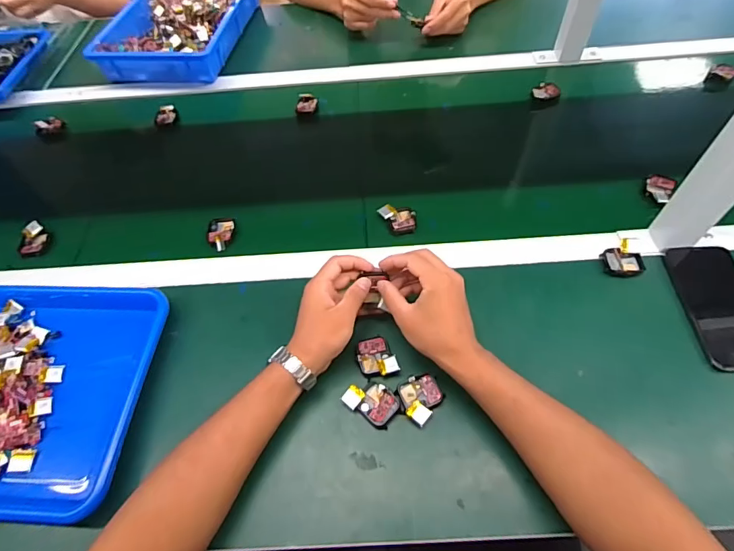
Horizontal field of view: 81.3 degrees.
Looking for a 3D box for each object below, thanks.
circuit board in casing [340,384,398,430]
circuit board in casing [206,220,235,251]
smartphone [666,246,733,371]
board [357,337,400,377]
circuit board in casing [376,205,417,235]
[{"bbox_3d":[0.005,0.135,0.461,0.054,0.016,0.040,26,62,19],"label":"circuit board in casing"},{"bbox_3d":[-0.205,-0.058,0.599,0.036,0.013,0.062,-10,57,-3],"label":"circuit board in casing"},{"bbox_3d":[0.414,0.033,0.496,0.073,0.013,0.159,0,57,4],"label":"smartphone"},{"bbox_3d":[0.010,0.092,0.487,0.040,0.013,0.050,-18,58,-8],"label":"board"},{"bbox_3d":[0.044,-0.079,0.600,0.051,0.016,0.045,-8,57,-1],"label":"circuit board in casing"}]

